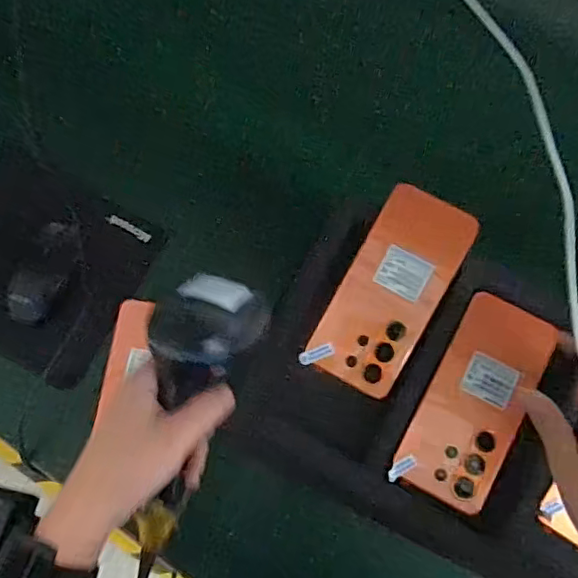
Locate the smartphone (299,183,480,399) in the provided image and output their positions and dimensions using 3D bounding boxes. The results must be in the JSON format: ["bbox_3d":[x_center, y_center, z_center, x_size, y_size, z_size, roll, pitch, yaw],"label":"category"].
[{"bbox_3d":[0.084,0.001,0.481,0.080,0.012,0.171,26,91,6],"label":"smartphone"}]

